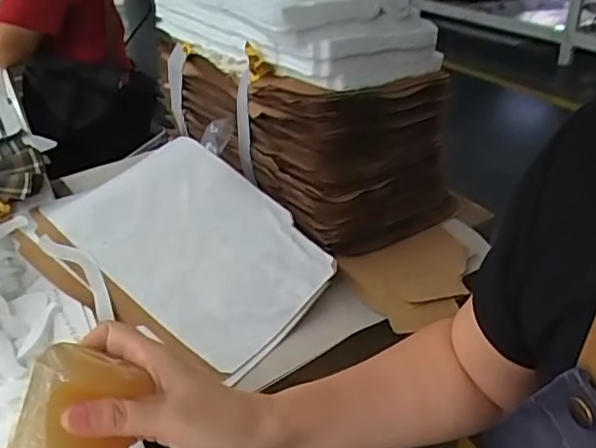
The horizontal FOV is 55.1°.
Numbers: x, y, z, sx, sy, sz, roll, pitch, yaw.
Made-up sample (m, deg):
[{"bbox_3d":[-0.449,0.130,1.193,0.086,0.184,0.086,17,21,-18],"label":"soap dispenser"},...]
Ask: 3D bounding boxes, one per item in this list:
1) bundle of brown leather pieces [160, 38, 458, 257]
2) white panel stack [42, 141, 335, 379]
[{"bbox_3d":[-0.011,-0.141,0.777,0.229,0.192,0.411,-21,37,-25],"label":"bundle of brown leather pieces"},{"bbox_3d":[-0.123,0.010,0.618,0.312,0.032,0.172,36,68,21],"label":"white panel stack"}]

